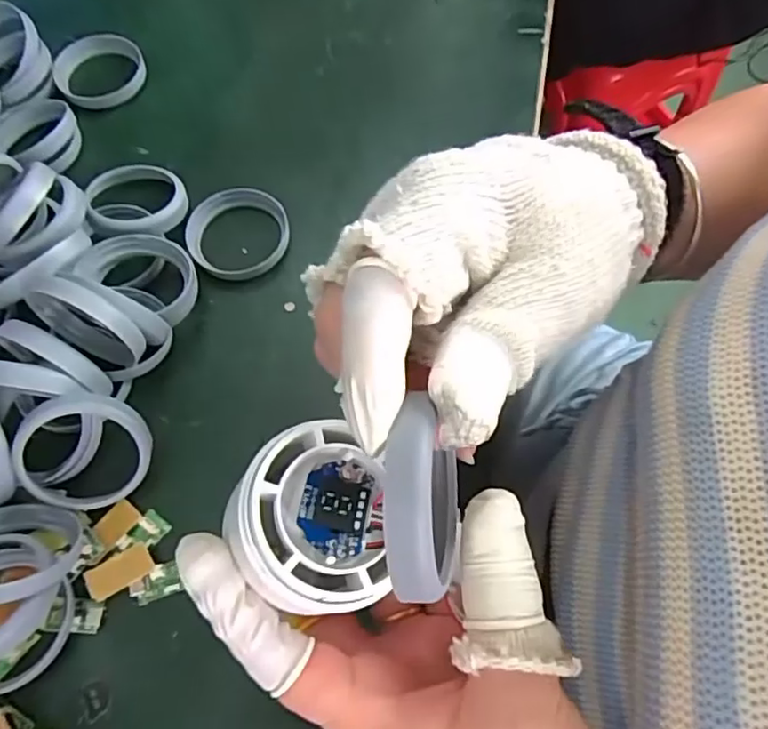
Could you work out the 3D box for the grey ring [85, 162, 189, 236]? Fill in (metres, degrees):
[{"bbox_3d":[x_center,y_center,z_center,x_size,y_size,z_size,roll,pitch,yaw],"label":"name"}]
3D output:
[{"bbox_3d":[-0.147,-0.099,0.363,0.058,0.010,0.058,2,54,-3],"label":"grey ring"}]

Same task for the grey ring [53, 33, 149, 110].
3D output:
[{"bbox_3d":[-0.192,-0.199,0.414,0.058,0.015,0.058,-1,67,3],"label":"grey ring"}]

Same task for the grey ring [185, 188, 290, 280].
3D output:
[{"bbox_3d":[-0.086,-0.078,0.361,0.059,0.016,0.058,-1,67,3],"label":"grey ring"}]

